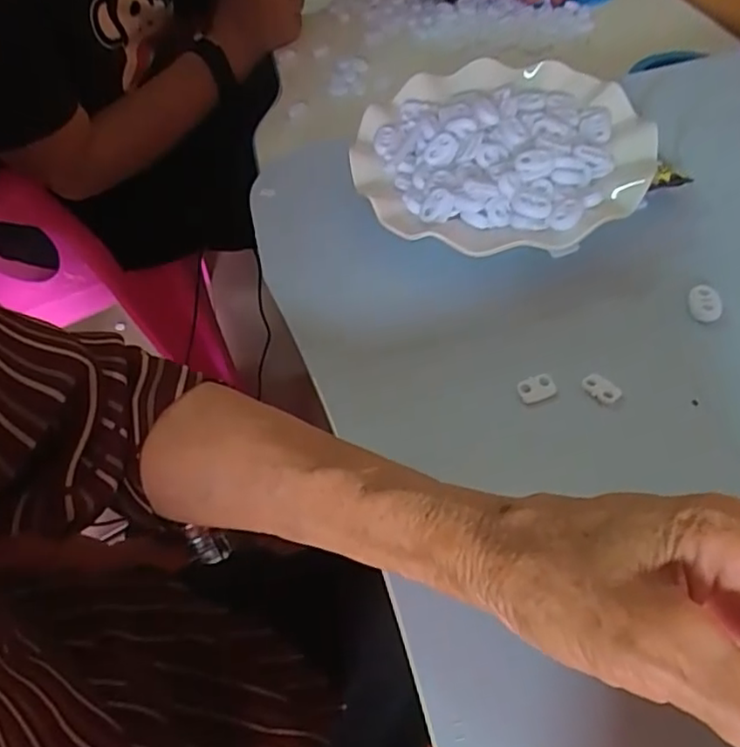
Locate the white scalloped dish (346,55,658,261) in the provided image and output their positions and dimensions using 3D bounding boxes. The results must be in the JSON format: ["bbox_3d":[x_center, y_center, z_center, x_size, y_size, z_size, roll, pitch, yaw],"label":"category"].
[{"bbox_3d":[0.083,-0.136,0.397,0.171,0.031,0.172,-5,50,6],"label":"white scalloped dish"}]

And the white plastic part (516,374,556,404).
[{"bbox_3d":[0.082,0.007,0.315,0.018,0.007,0.011,-15,50,-3],"label":"white plastic part"}]

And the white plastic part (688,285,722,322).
[{"bbox_3d":[0.174,-0.037,0.332,0.016,0.004,0.024,3,51,12],"label":"white plastic part"}]

